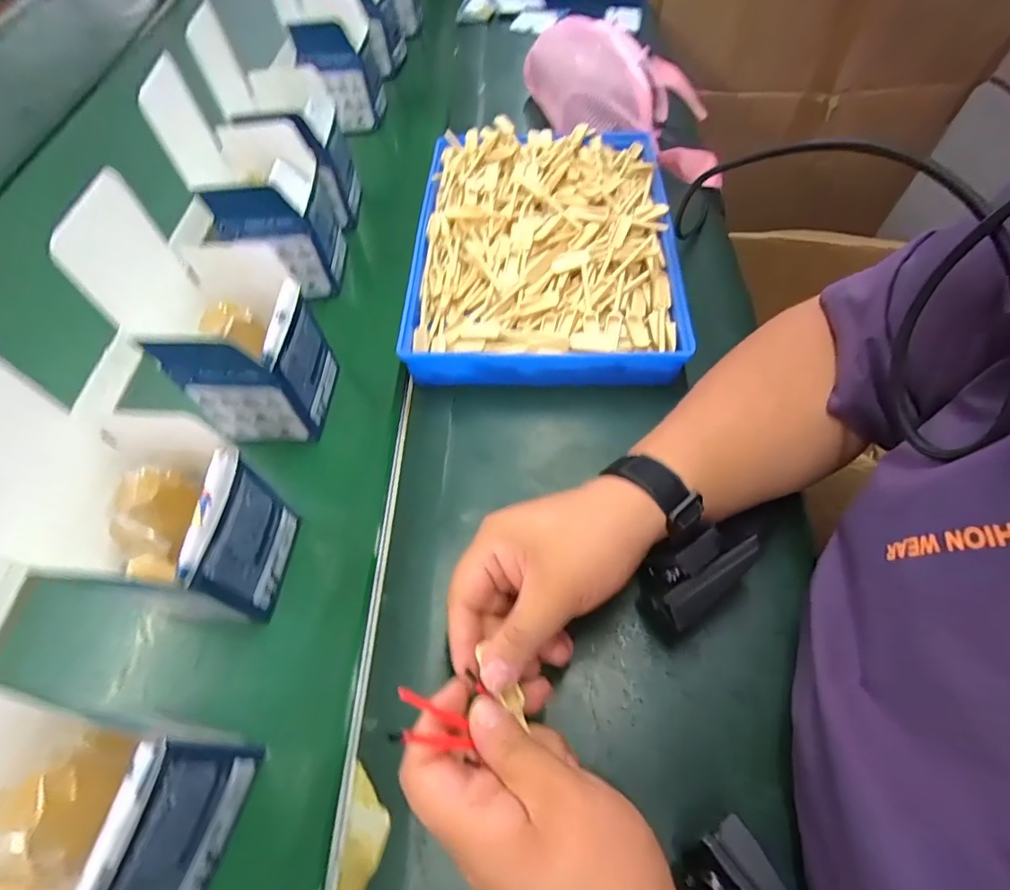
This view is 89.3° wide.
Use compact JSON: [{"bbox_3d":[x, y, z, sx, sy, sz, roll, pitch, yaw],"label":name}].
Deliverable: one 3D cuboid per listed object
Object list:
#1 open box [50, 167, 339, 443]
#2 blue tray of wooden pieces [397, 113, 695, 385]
[{"bbox_3d":[-0.198,-0.089,0.368,0.096,0.171,0.103,-4,58,2],"label":"open box"},{"bbox_3d":[0.035,-0.194,0.481,0.232,0.047,0.314,0,59,5],"label":"blue tray of wooden pieces"}]

